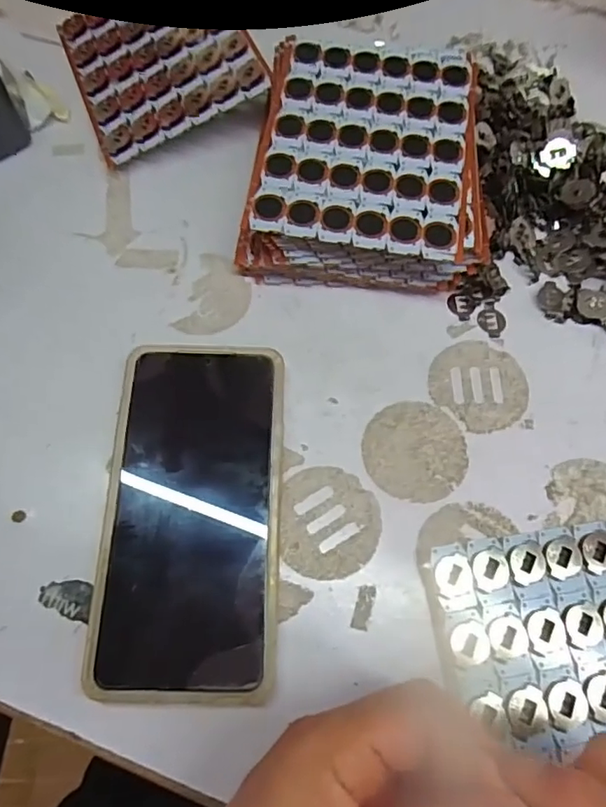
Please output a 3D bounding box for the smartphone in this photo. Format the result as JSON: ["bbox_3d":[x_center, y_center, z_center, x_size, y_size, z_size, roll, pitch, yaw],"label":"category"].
[{"bbox_3d":[-0.052,0.049,0.264,0.081,0.016,0.167,1,69,-1],"label":"smartphone"}]

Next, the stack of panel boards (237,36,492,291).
[{"bbox_3d":[0.039,-0.144,0.328,0.129,0.040,0.151,6,69,0],"label":"stack of panel boards"}]

